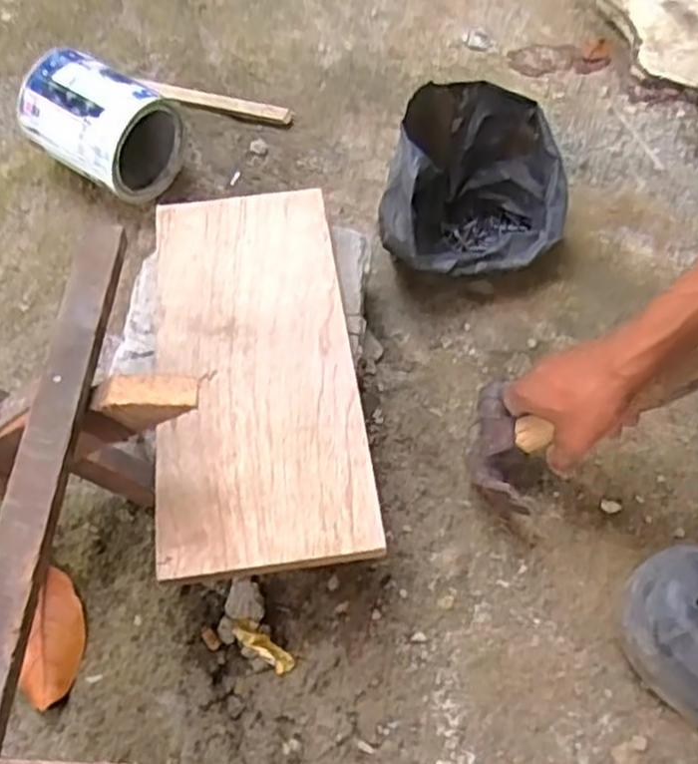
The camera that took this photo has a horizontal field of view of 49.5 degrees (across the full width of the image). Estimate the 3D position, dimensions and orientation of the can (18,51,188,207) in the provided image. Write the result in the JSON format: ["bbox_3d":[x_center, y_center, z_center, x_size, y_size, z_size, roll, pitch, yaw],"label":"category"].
[{"bbox_3d":[-0.255,-0.259,0.769,0.145,0.110,0.099,30,61,16],"label":"can"}]

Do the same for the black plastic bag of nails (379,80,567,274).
[{"bbox_3d":[0.118,-0.181,0.727,0.176,0.123,0.161,0,57,-2],"label":"black plastic bag of nails"}]

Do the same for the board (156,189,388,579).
[{"bbox_3d":[-0.073,-0.022,0.586,0.147,0.016,0.344,-6,58,-6],"label":"board"}]

